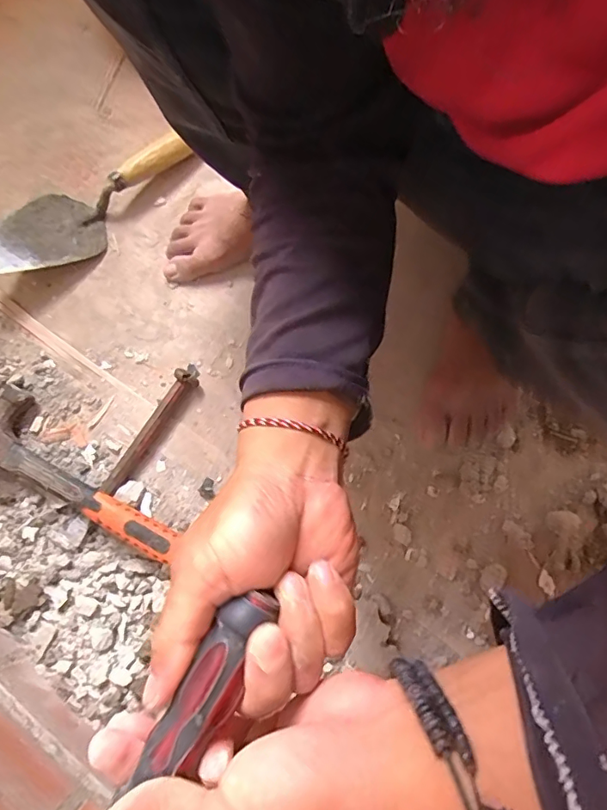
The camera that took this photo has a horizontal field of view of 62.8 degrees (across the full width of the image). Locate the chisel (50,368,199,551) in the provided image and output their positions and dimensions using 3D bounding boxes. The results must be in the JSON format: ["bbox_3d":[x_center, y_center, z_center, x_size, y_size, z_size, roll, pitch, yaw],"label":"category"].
[{"bbox_3d":[-0.180,0.053,0.509,0.027,0.025,0.209,34,76,7],"label":"chisel"}]

